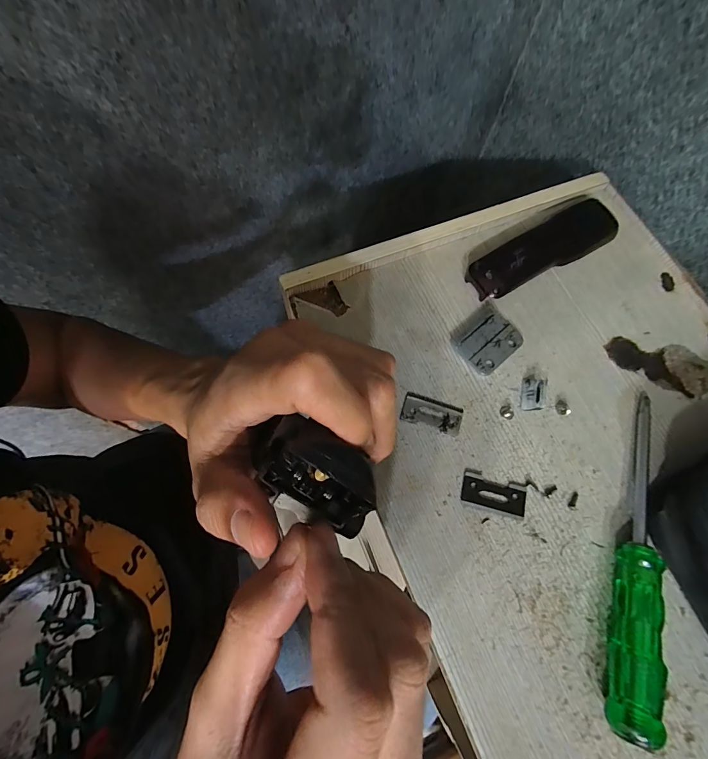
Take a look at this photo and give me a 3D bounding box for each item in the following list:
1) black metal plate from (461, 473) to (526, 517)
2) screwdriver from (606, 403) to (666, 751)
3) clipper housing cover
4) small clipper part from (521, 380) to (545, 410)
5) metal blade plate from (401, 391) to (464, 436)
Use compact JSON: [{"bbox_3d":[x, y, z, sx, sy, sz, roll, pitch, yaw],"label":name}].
[{"bbox_3d":[0.089,0.073,0.236,0.039,0.004,0.019,16,71,4],"label":"black metal plate"},{"bbox_3d":[0.168,0.097,0.218,0.020,0.024,0.184,19,71,5],"label":"screwdriver"},{"bbox_3d":[0.153,-0.104,0.291,0.137,0.017,0.038,-30,74,-12],"label":"clipper housing cover"},{"bbox_3d":[0.122,0.010,0.254,0.010,0.013,0.023,10,70,2],"label":"small clipper part"},{"bbox_3d":[0.053,0.023,0.253,0.040,0.004,0.021,17,71,4],"label":"metal blade plate"}]

